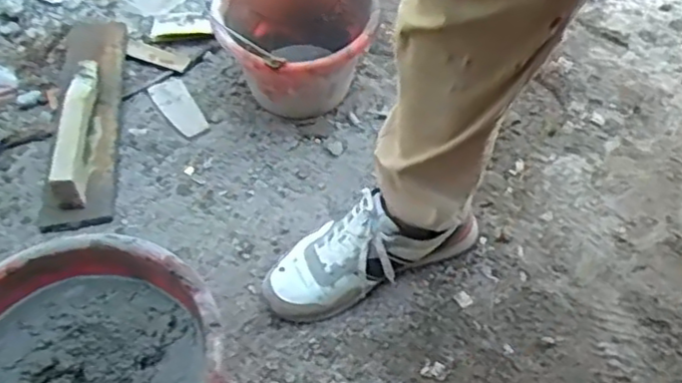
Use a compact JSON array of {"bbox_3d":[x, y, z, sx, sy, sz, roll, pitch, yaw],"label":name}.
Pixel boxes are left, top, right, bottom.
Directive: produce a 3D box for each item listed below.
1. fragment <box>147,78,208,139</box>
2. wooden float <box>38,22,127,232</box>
[{"bbox_3d":[-0.267,-0.141,1.134,0.055,0.010,0.164,-27,52,-18],"label":"fragment"},{"bbox_3d":[-0.421,-0.156,1.107,0.118,0.104,0.527,-5,49,0],"label":"wooden float"}]

